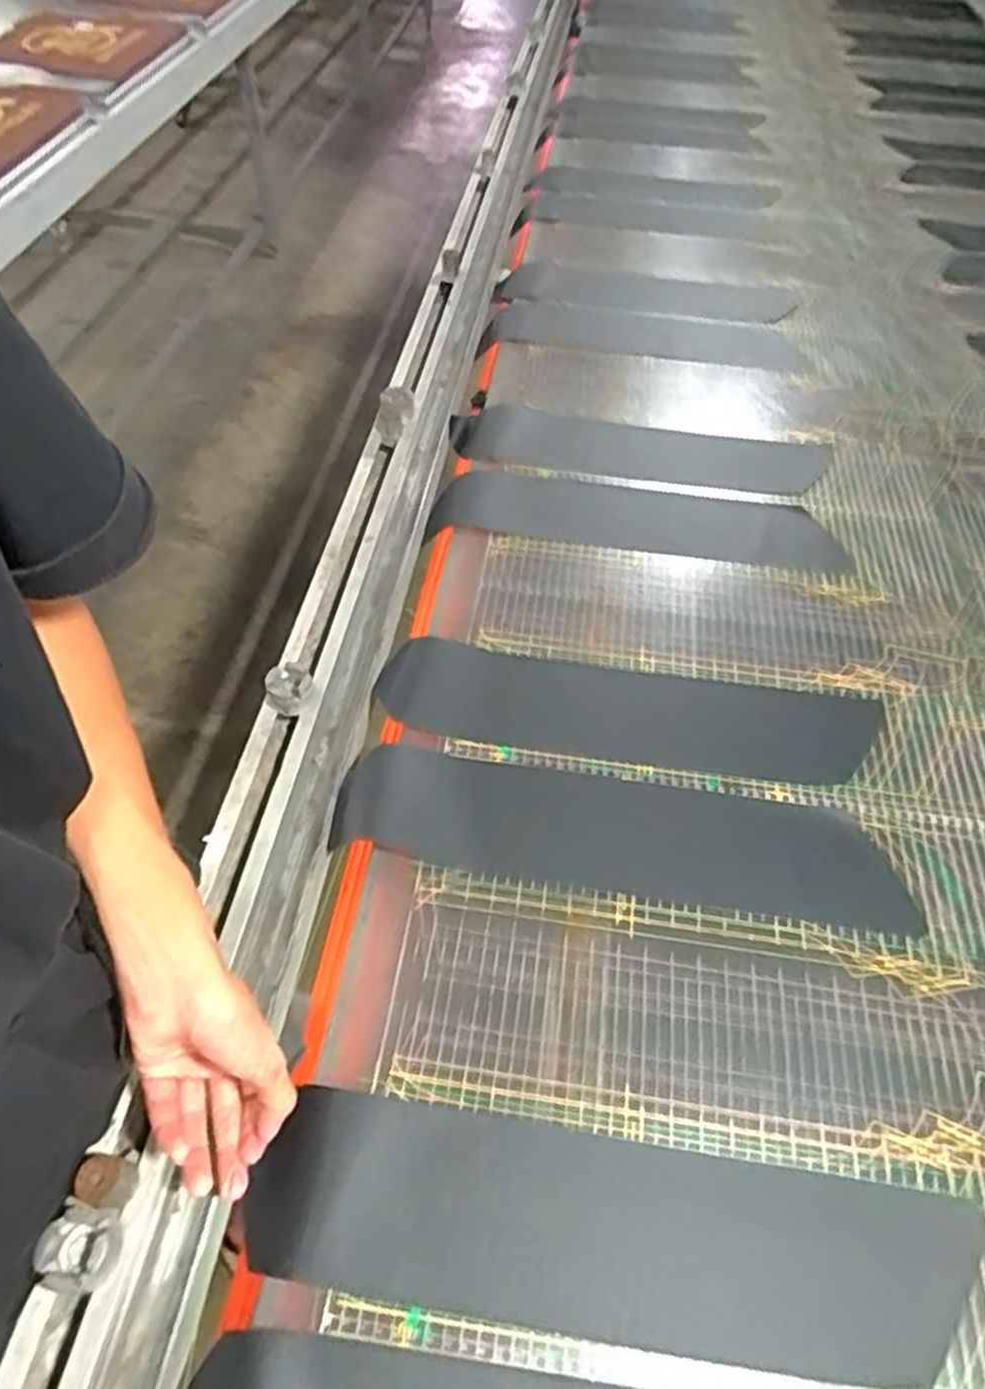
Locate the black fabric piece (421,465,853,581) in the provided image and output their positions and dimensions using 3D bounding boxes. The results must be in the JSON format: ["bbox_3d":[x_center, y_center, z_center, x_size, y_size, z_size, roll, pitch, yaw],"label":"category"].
[{"bbox_3d":[0.161,-0.189,0.888,0.457,0.044,0.134,7,53,3],"label":"black fabric piece"}]

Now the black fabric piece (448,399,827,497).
[{"bbox_3d":[0.176,-0.305,0.959,0.450,0.014,0.124,7,53,3],"label":"black fabric piece"}]

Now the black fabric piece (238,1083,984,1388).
[{"bbox_3d":[0.073,0.333,0.480,0.433,0.008,0.106,8,54,2],"label":"black fabric piece"}]

